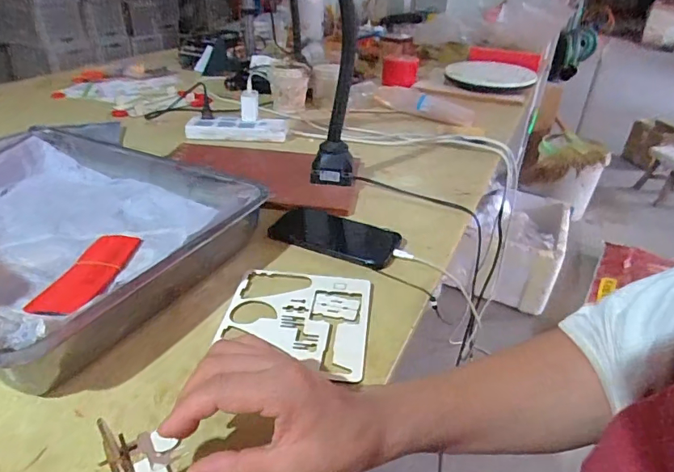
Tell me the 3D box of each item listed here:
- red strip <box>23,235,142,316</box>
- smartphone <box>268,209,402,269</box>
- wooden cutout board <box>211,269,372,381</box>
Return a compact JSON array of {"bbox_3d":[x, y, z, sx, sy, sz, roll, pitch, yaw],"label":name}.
[{"bbox_3d":[-0.266,0.037,0.501,0.060,0.005,0.140,5,31,4],"label":"red strip"},{"bbox_3d":[0.001,-0.005,0.597,0.160,0.014,0.081,15,33,19],"label":"smartphone"},{"bbox_3d":[-0.040,0.080,0.465,0.143,0.007,0.139,6,31,5],"label":"wooden cutout board"}]

